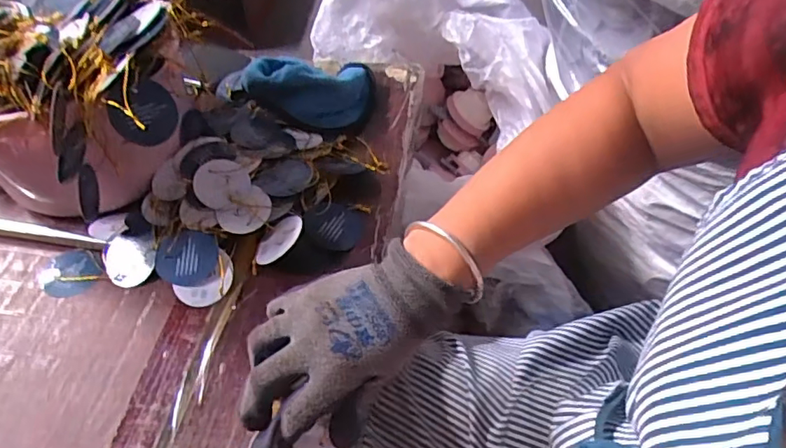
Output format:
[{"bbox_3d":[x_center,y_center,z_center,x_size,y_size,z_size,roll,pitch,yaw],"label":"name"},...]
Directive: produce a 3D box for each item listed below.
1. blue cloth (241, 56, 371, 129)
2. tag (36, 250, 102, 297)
[{"bbox_3d":[-0.094,-0.160,0.607,0.137,0.053,0.103,-7,49,-3],"label":"blue cloth"},{"bbox_3d":[-0.290,0.045,0.491,0.054,0.004,0.046,35,59,29],"label":"tag"}]

